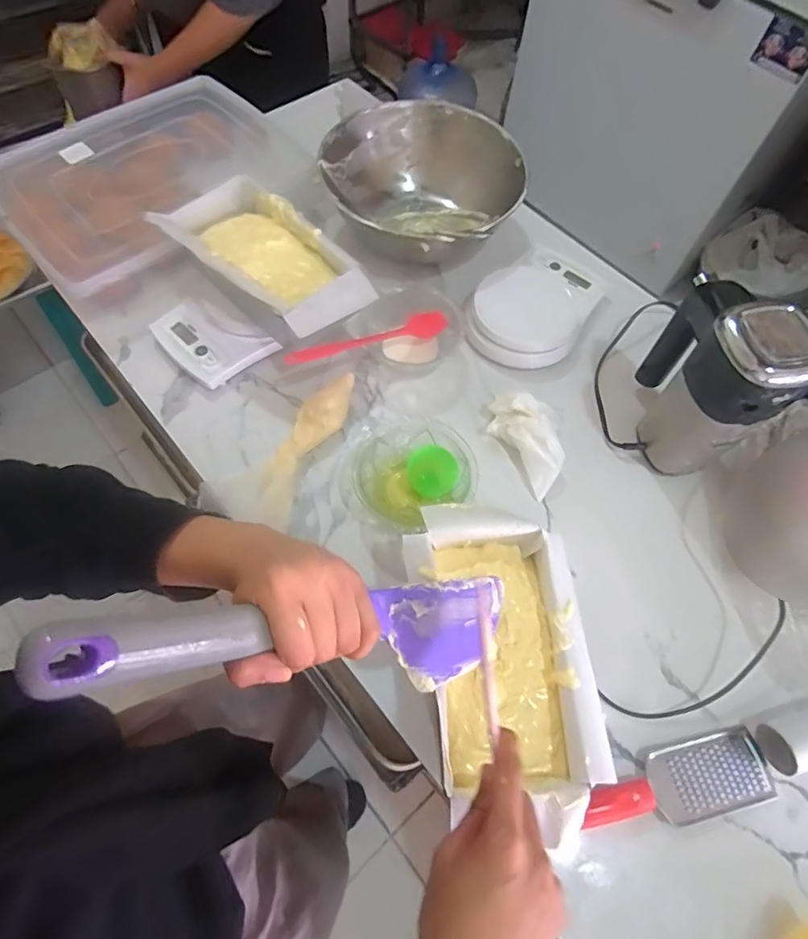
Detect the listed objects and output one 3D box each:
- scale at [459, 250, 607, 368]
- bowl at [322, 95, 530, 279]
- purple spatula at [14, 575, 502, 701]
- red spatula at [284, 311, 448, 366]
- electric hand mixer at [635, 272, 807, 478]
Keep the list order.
[{"bbox_3d":[0.167,-0.206,0.654,0.131,0.032,0.197,42,70,17],"label":"scale"},{"bbox_3d":[0.017,-0.370,0.705,0.246,0.100,0.258,38,69,16],"label":"bowl"},{"bbox_3d":[-0.032,0.100,0.308,0.026,0.324,0.063,-33,60,32],"label":"purple spatula"},{"bbox_3d":[-0.038,-0.152,0.596,0.206,0.021,0.029,-22,65,-27],"label":"red spatula"},{"bbox_3d":[0.311,-0.088,0.521,0.087,0.186,0.146,7,64,2],"label":"electric hand mixer"}]

